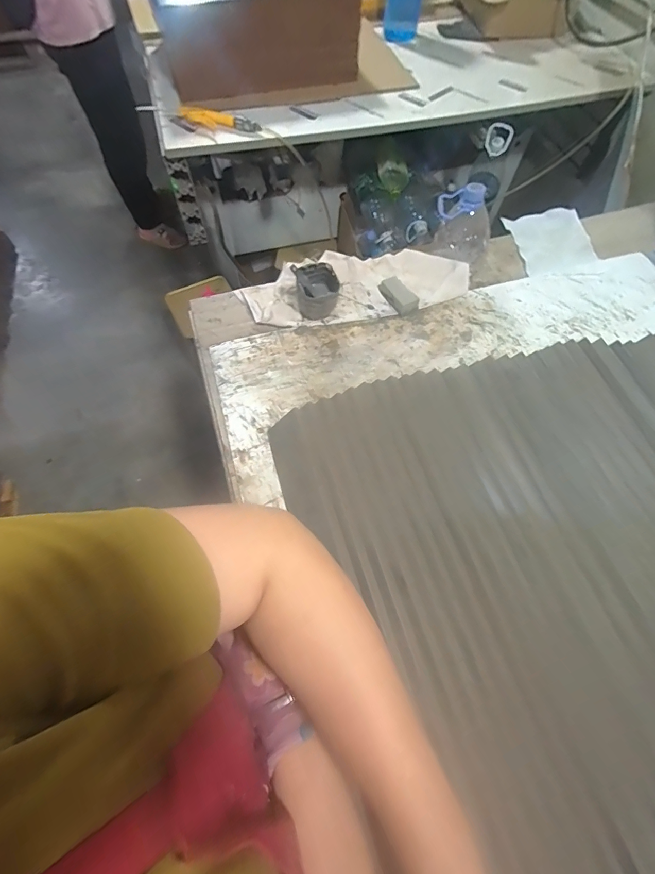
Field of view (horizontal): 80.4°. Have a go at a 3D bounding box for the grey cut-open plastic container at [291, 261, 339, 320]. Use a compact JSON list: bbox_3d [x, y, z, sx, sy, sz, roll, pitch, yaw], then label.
[{"bbox_3d":[-0.013,-0.232,0.618,0.077,0.073,0.070,-14,65,-9],"label":"grey cut-open plastic container"}]

